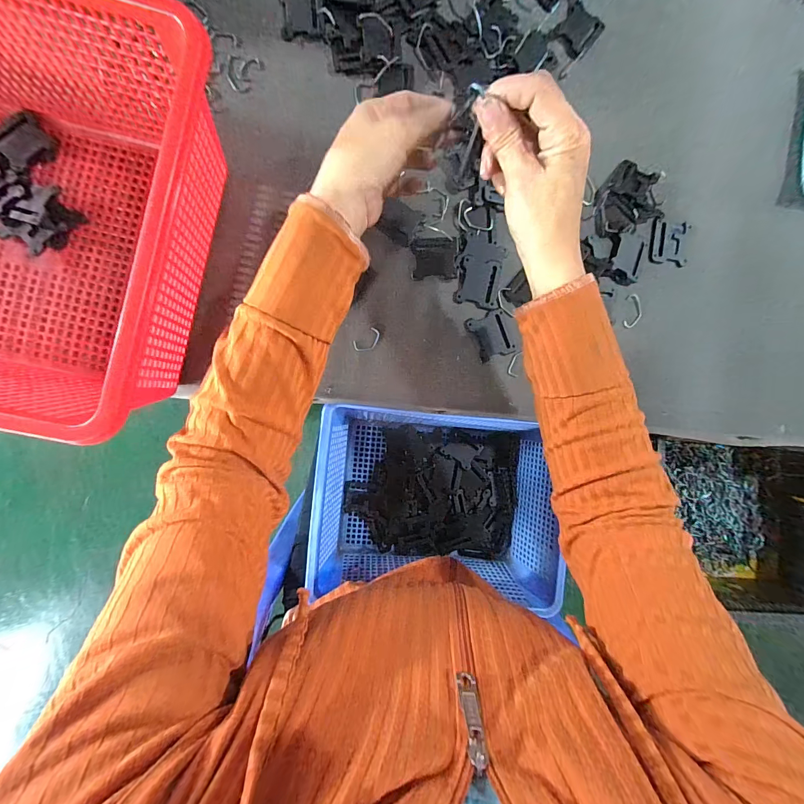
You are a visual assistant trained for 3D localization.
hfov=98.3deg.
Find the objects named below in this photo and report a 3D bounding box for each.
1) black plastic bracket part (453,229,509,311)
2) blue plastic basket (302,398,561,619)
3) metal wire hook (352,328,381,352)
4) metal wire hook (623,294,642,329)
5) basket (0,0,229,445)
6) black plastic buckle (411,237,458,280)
[{"bbox_3d":[0.083,-0.141,0.373,0.050,0.006,0.072,12,88,-4],"label":"black plastic bracket part"},{"bbox_3d":[0.041,0.126,0.444,0.284,0.101,0.204,6,89,-4],"label":"blue plastic basket"},{"bbox_3d":[-0.036,-0.064,0.370,0.030,0.004,0.018,-38,92,-4],"label":"metal wire hook"},{"bbox_3d":[0.260,-0.101,0.390,0.020,0.005,0.038,4,89,-4],"label":"metal wire hook"},{"bbox_3d":[-0.353,-0.160,0.279,0.385,0.128,0.301,11,88,-4],"label":"basket"},{"bbox_3d":[0.035,-0.153,0.371,0.046,0.005,0.042,-3,89,-4],"label":"black plastic buckle"}]

